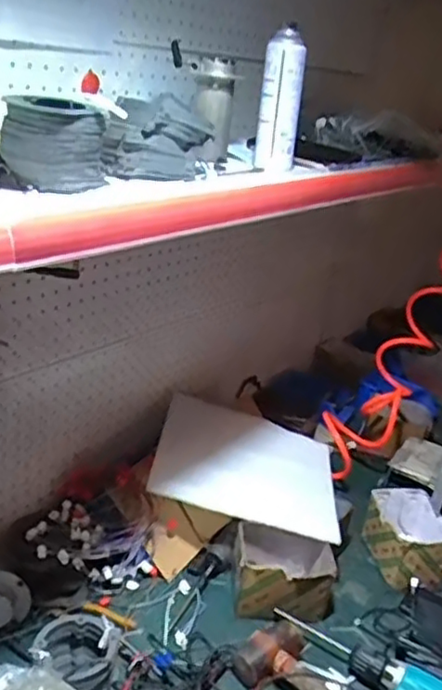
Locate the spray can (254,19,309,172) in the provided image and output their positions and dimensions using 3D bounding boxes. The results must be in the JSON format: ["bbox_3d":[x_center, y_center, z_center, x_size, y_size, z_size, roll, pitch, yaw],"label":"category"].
[{"bbox_3d":[0.076,-0.308,0.847,0.052,0.165,0.049,6,23,-3],"label":"spray can"}]

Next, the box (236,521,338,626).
[{"bbox_3d":[0.100,0.353,1.040,0.157,0.098,0.114,6,23,-3],"label":"box"}]

